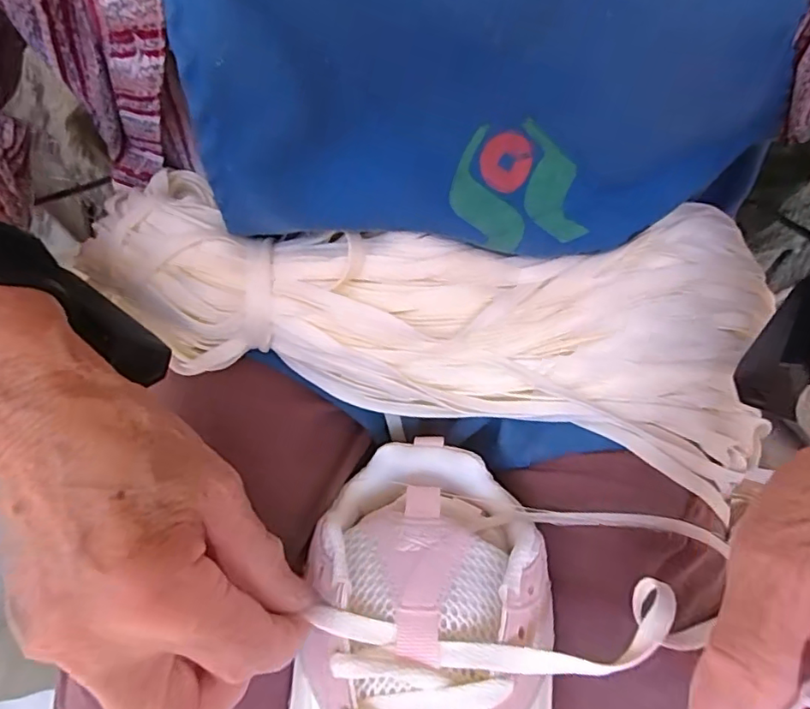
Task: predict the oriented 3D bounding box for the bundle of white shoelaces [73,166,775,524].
[{"bbox_3d":[0.022,-0.036,0.276,0.330,0.059,0.134,13,70,4],"label":"bundle of white shoelaces"}]

